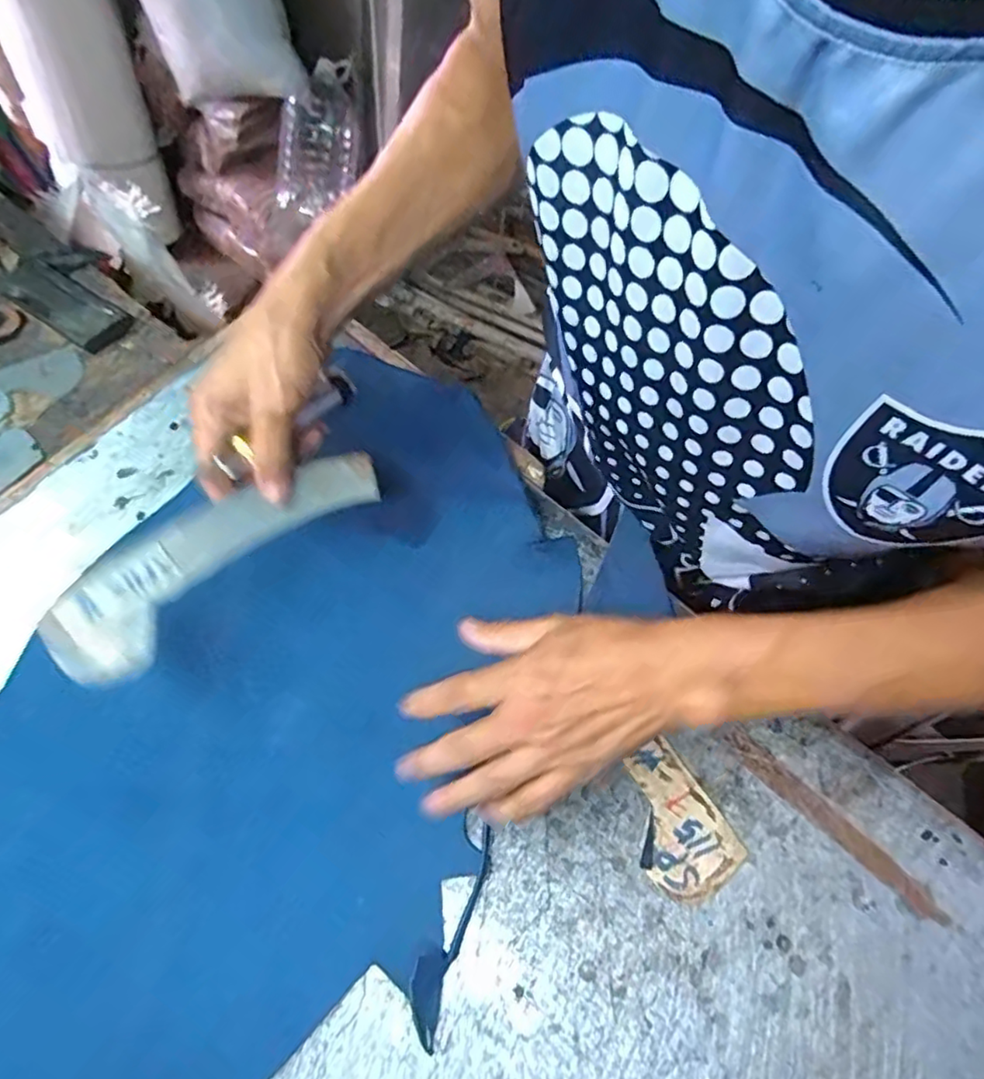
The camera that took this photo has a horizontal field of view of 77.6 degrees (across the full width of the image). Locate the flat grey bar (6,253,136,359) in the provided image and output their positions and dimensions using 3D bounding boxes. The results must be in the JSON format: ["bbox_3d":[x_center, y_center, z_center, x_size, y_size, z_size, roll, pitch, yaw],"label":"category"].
[{"bbox_3d":[-0.438,-0.242,0.618,0.182,0.013,0.058,33,69,18],"label":"flat grey bar"}]

